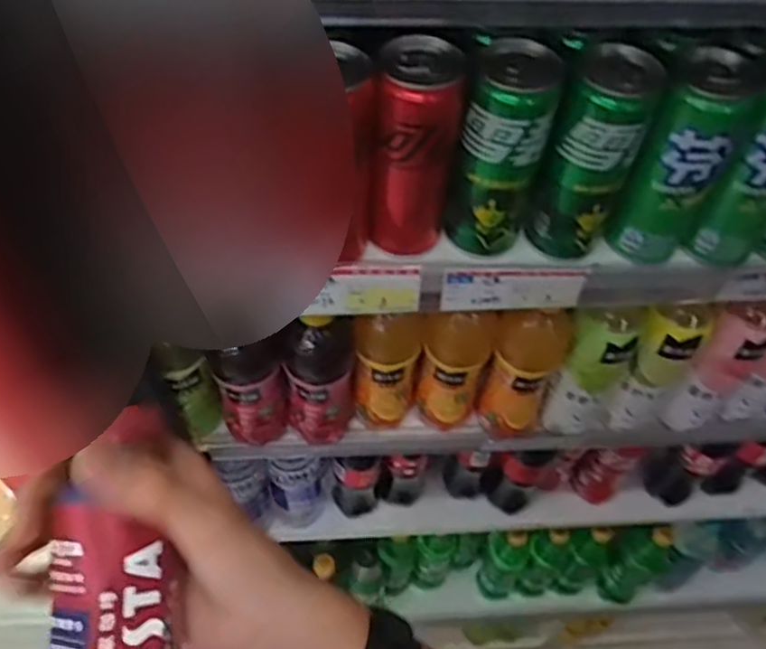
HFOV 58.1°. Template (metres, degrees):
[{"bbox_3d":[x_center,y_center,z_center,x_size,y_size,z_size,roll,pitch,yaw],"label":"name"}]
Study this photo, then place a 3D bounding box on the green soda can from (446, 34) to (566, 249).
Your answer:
[{"bbox_3d":[0.082,-0.117,0.469,0.050,0.139,0.055,1,53,-2],"label":"green soda can"}]

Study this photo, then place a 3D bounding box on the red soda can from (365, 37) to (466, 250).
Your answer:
[{"bbox_3d":[0.021,-0.115,0.467,0.054,0.139,0.053,1,53,-2],"label":"red soda can"}]

